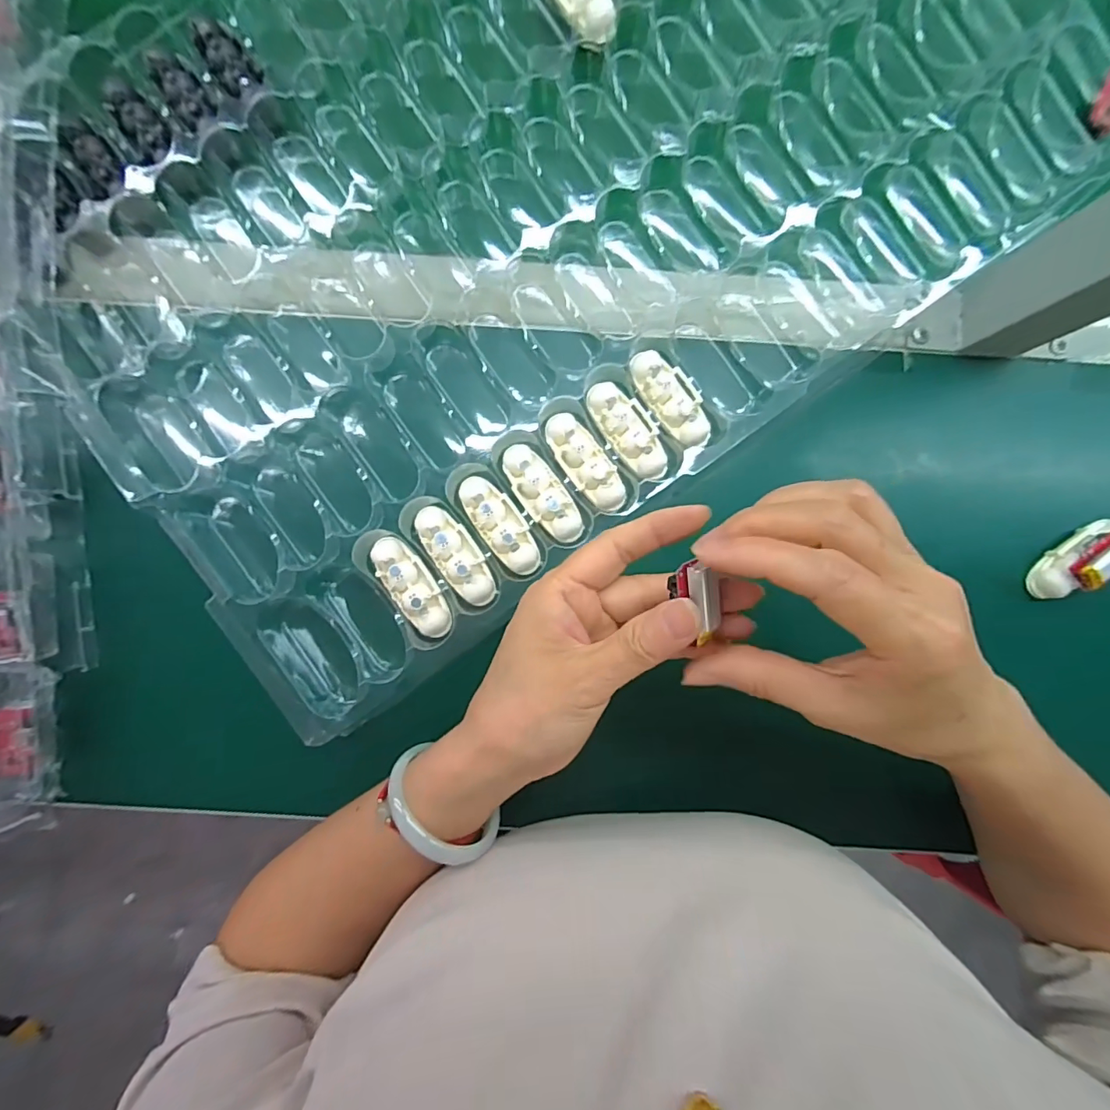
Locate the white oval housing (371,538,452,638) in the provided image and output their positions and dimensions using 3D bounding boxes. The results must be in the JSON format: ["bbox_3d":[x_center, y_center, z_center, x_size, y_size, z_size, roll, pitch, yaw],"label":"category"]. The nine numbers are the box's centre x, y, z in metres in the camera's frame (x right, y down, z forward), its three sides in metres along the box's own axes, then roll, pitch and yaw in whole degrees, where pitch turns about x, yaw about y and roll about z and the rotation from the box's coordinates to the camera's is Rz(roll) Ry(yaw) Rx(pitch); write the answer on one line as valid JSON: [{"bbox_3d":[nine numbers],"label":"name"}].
[{"bbox_3d":[-0.082,0.019,0.283,0.021,0.012,0.063,-33,90,-1],"label":"white oval housing"}]

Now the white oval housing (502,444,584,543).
[{"bbox_3d":[-0.007,-0.035,0.286,0.023,0.011,0.063,-38,90,-1],"label":"white oval housing"}]

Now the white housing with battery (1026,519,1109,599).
[{"bbox_3d":[0.307,0.001,0.284,0.062,0.030,0.017,-42,90,-1],"label":"white housing with battery"}]

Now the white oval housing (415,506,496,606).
[{"bbox_3d":[-0.056,0.000,0.283,0.023,0.011,0.063,-35,90,-1],"label":"white oval housing"}]

